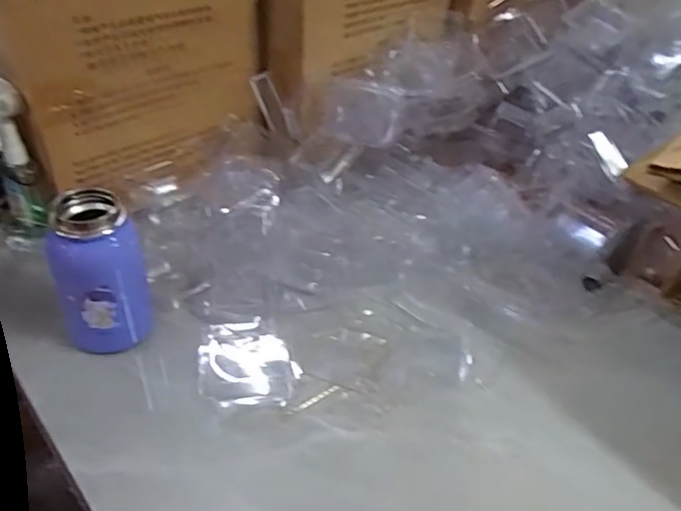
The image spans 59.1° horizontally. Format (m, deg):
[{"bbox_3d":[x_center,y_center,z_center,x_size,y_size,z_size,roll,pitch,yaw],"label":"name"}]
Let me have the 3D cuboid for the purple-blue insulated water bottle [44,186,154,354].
[{"bbox_3d":[-0.208,0.018,0.526,0.065,0.137,0.068,13,39,7],"label":"purple-blue insulated water bottle"}]

